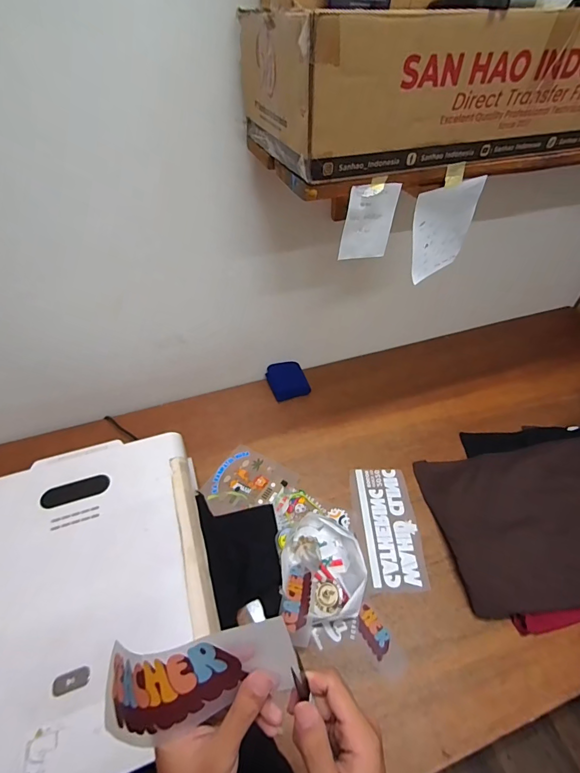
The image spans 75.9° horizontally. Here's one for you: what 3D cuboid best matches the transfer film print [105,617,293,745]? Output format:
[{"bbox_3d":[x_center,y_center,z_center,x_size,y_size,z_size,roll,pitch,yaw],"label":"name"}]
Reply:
[{"bbox_3d":[-0.078,0.220,0.285,0.161,0.053,0.062,-23,50,4],"label":"transfer film print"}]

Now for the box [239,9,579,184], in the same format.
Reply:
[{"bbox_3d":[0.270,-0.467,0.558,0.631,0.146,0.263,-13,51,-12],"label":"box"}]

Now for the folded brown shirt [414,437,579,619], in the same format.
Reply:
[{"bbox_3d":[0.585,0.263,0.790,0.520,0.080,0.342,-18,48,14],"label":"folded brown shirt"}]

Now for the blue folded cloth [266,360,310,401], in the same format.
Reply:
[{"bbox_3d":[-0.006,-0.018,1.130,0.114,0.039,0.121,-14,50,-12],"label":"blue folded cloth"}]

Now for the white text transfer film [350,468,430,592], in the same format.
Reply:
[{"bbox_3d":[0.219,0.314,0.852,0.136,0.006,0.278,0,48,0],"label":"white text transfer film"}]

